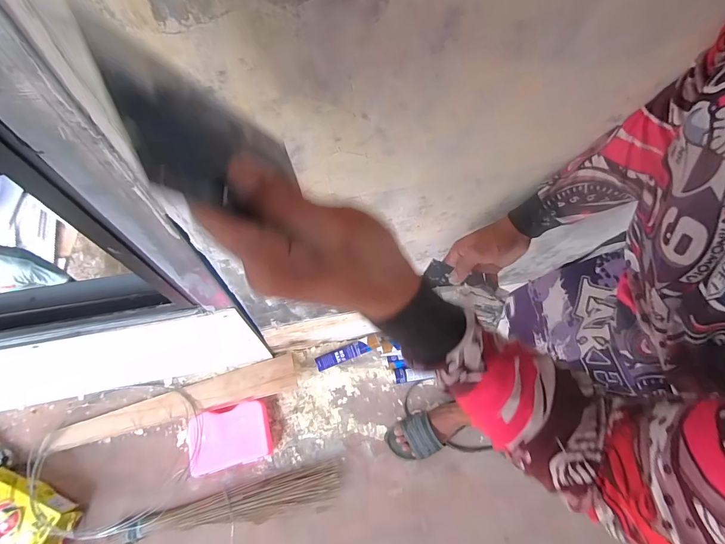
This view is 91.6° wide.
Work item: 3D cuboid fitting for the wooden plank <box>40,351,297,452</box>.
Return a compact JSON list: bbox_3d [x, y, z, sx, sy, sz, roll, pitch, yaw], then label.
[{"bbox_3d":[-0.546,0.396,1.058,0.691,0.033,0.116,-15,44,-9],"label":"wooden plank"}]

